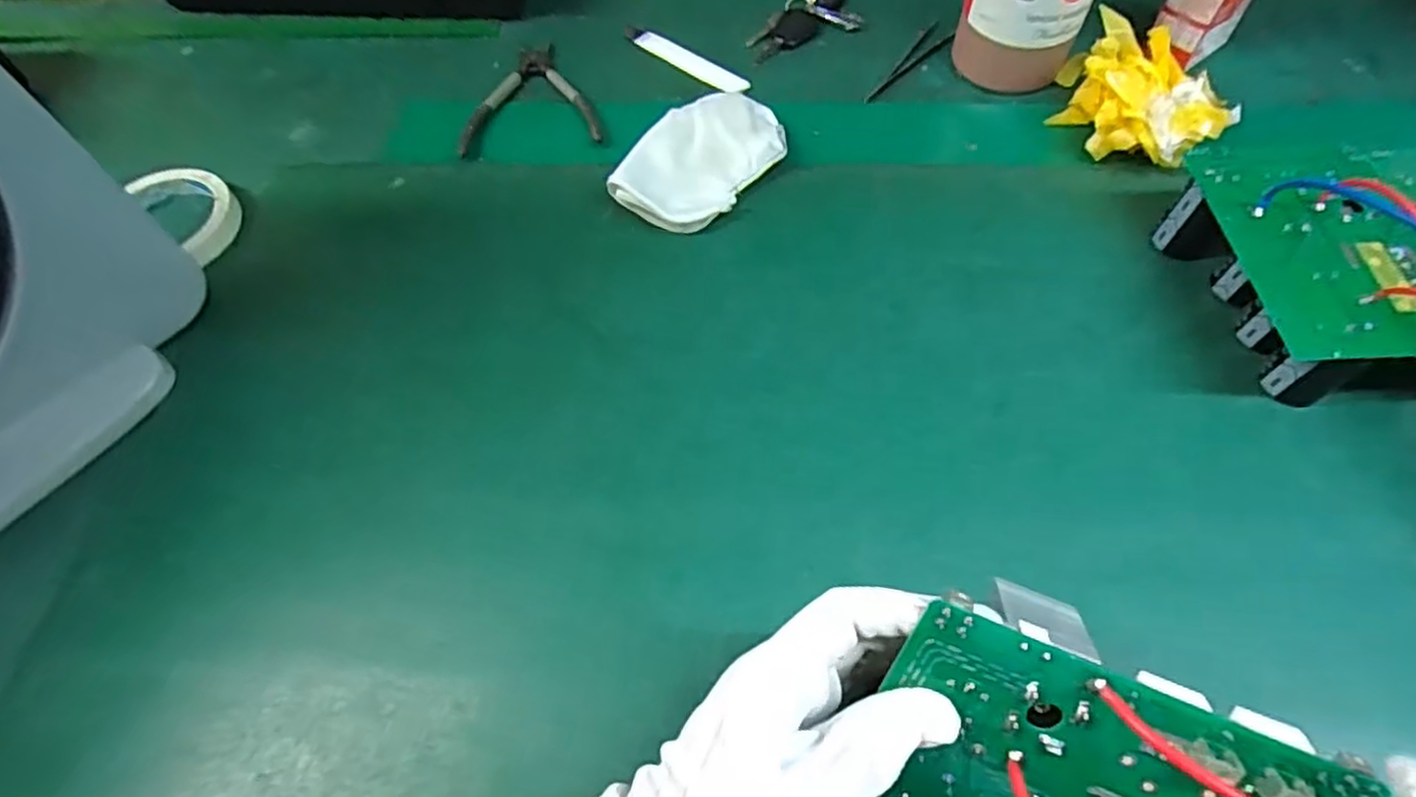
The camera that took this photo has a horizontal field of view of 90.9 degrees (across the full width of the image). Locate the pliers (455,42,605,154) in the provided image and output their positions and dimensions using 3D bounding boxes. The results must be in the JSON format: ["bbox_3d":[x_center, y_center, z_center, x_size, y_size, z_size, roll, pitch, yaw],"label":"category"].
[{"bbox_3d":[-0.143,-0.246,0.560,0.105,0.010,0.129,-8,60,-2],"label":"pliers"}]

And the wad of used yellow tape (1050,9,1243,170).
[{"bbox_3d":[0.306,-0.216,0.494,0.109,0.057,0.093,28,65,18],"label":"wad of used yellow tape"}]

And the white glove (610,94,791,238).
[{"bbox_3d":[-0.006,-0.171,0.505,0.085,0.022,0.126,37,68,21],"label":"white glove"}]

